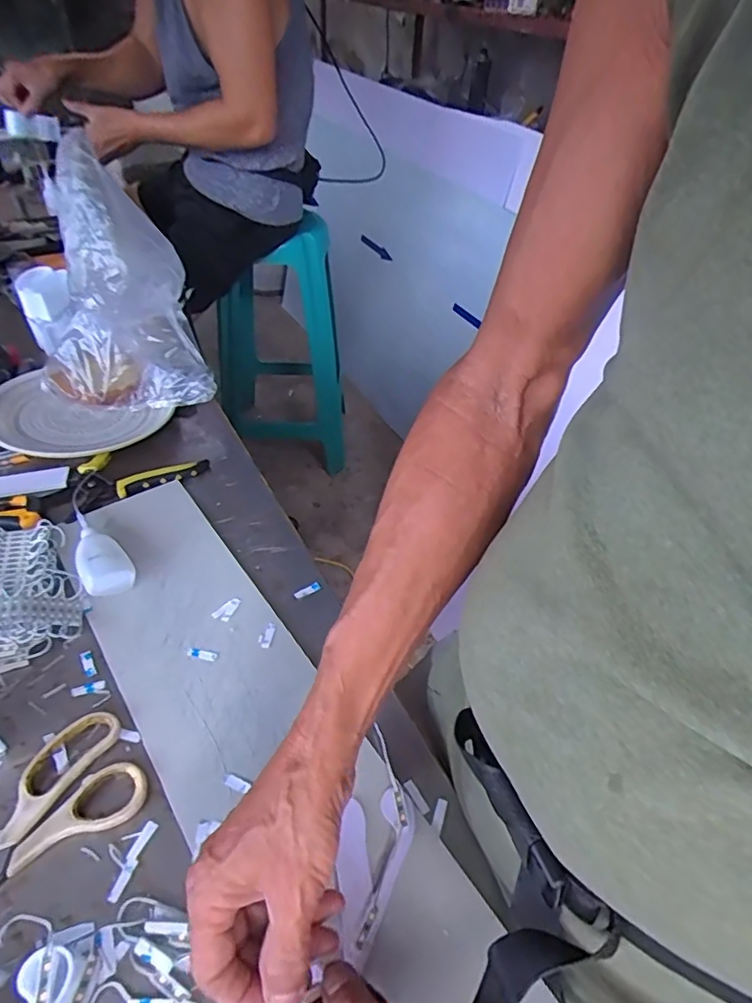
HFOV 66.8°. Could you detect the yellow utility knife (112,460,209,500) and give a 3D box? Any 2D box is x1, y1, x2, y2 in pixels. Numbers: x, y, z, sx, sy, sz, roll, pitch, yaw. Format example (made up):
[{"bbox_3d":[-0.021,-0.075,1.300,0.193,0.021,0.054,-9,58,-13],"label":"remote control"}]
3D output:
[{"bbox_3d":[-0.237,-0.029,0.640,0.102,0.017,0.022,-20,49,-23],"label":"yellow utility knife"}]

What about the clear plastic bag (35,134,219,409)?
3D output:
[{"bbox_3d":[-0.315,-0.235,0.674,0.184,0.260,0.180,-17,47,-20],"label":"clear plastic bag"}]

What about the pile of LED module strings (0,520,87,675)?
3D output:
[{"bbox_3d":[-0.337,0.078,0.504,0.124,0.037,0.147,-19,48,-22],"label":"pile of LED module strings"}]

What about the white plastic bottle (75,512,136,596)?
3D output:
[{"bbox_3d":[-0.270,0.046,0.545,0.042,0.029,0.107,-27,51,-28],"label":"white plastic bottle"}]

